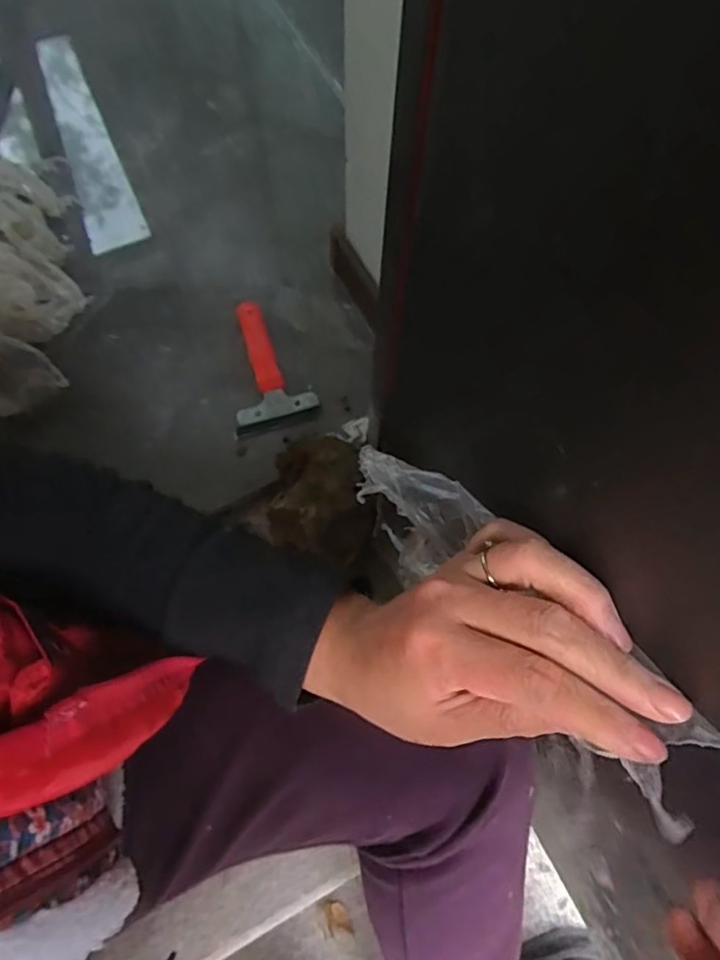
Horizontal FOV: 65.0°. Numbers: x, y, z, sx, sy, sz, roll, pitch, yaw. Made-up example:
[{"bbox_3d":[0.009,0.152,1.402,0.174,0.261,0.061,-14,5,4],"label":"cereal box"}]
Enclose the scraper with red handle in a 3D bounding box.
[{"bbox_3d":[-0.148,-0.165,0.800,0.110,0.035,0.208,-22,70,-7],"label":"scraper with red handle"}]

